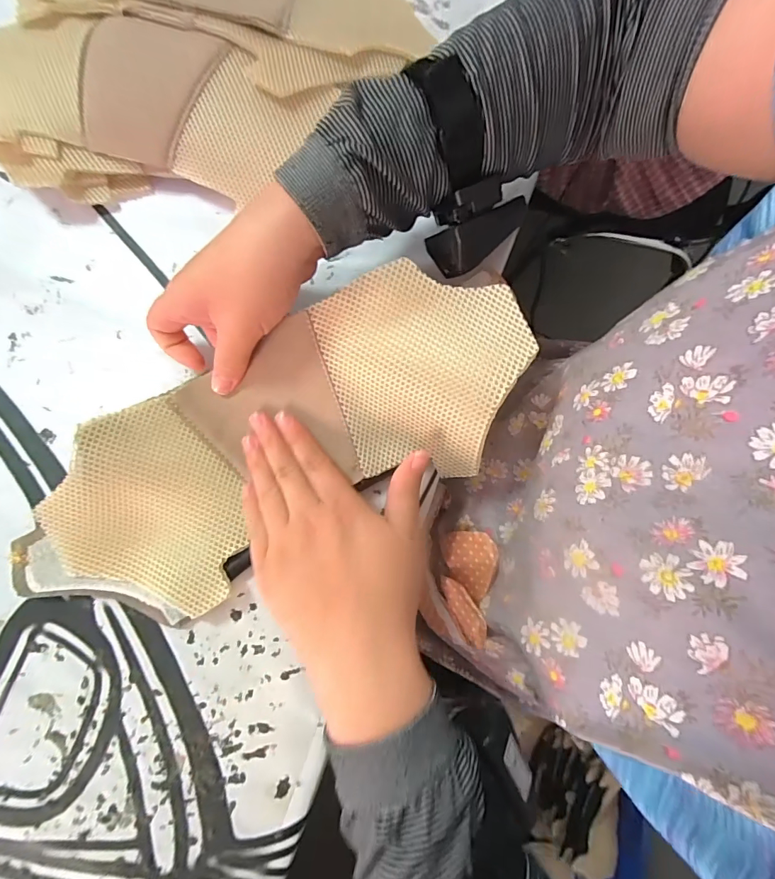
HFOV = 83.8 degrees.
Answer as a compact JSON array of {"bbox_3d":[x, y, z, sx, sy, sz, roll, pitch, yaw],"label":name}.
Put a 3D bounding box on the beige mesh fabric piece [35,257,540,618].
[{"bbox_3d":[-0.063,0.000,0.283,0.317,0.045,0.134,-26,81,3],"label":"beige mesh fabric piece"}]

